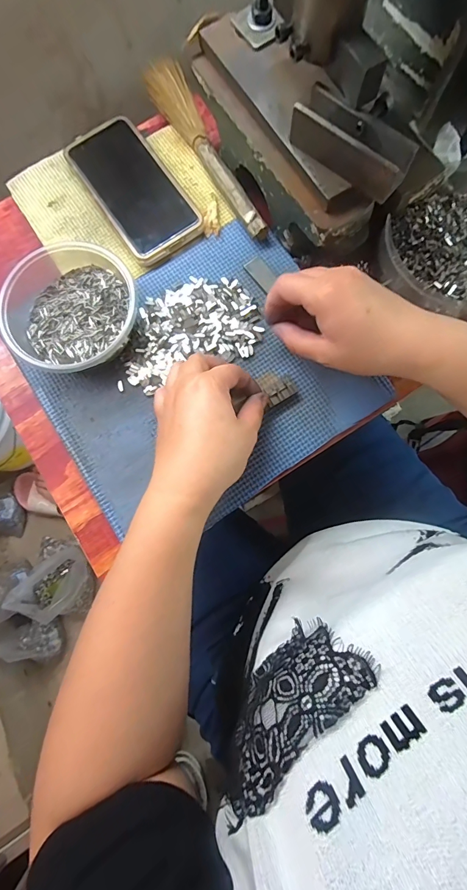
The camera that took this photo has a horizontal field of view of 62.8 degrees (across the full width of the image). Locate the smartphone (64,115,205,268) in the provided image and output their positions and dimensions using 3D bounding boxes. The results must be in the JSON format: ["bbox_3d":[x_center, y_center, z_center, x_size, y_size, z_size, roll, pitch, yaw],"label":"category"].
[{"bbox_3d":[-0.098,-0.251,0.377,0.075,0.011,0.155,-34,81,-5],"label":"smartphone"}]

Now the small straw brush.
[{"bbox_3d":[-0.027,-0.297,0.379,0.038,0.022,0.224,-28,80,-4],"label":"small straw brush"}]

